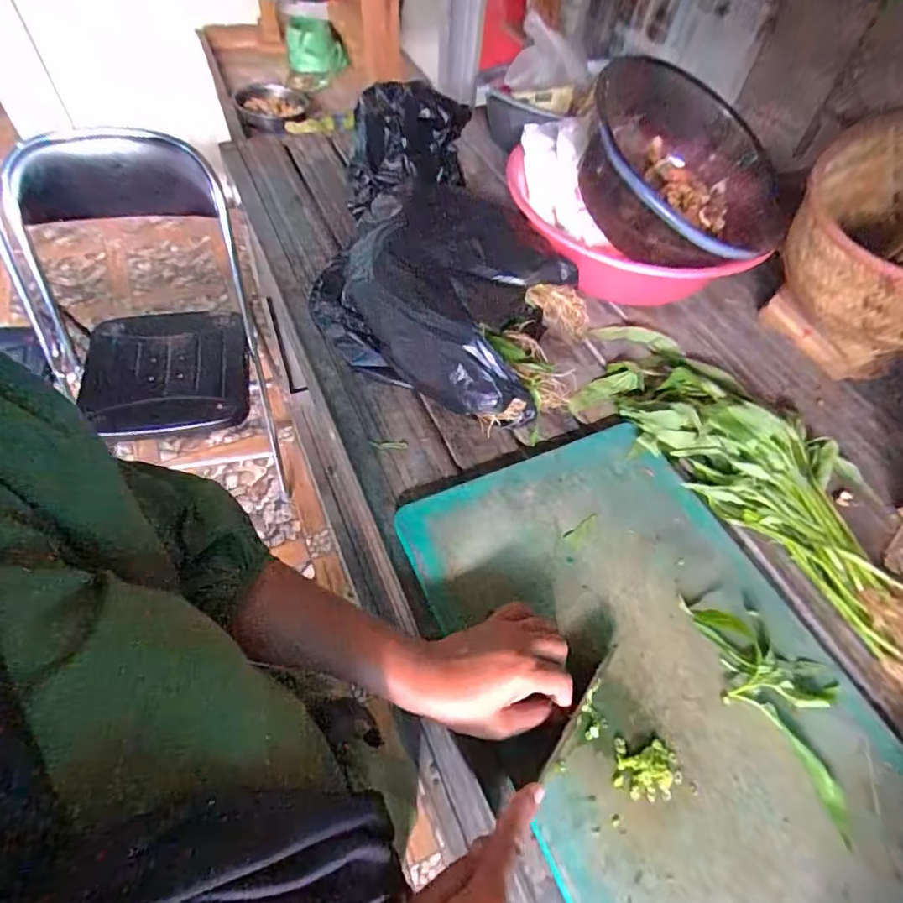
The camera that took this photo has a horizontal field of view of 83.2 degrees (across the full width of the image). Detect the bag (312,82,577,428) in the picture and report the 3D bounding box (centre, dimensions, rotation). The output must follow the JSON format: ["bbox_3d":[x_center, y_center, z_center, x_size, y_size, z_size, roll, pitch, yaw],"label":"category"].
[{"bbox_3d":[-0.009,-0.243,0.620,0.281,0.172,0.460,4,55,-2],"label":"bag"}]

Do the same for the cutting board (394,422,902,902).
[{"bbox_3d":[0.171,0.180,0.429,0.296,0.013,0.438,-20,59,-18],"label":"cutting board"}]

